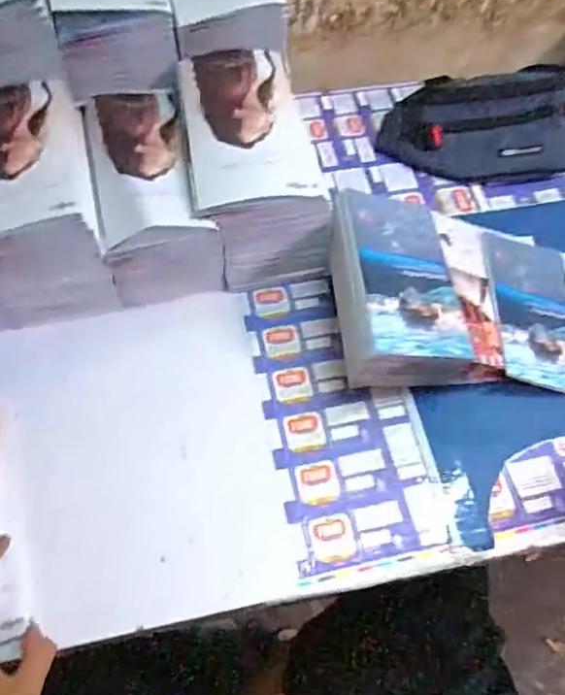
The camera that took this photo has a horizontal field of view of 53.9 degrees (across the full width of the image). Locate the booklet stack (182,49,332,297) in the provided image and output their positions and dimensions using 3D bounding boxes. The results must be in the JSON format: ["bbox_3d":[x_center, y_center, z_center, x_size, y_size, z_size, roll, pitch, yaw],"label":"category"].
[{"bbox_3d":[-0.029,-0.176,0.564,0.124,0.145,0.173,-8,62,-7],"label":"booklet stack"}]

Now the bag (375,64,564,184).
[{"bbox_3d":[0.252,-0.266,0.663,0.258,0.064,0.116,-3,62,-4],"label":"bag"}]

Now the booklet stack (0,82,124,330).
[{"bbox_3d":[-0.235,-0.136,0.532,0.108,0.131,0.178,-15,63,-10],"label":"booklet stack"}]

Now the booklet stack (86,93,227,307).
[{"bbox_3d":[-0.131,-0.147,0.562,0.102,0.120,0.167,-14,63,-10],"label":"booklet stack"}]

